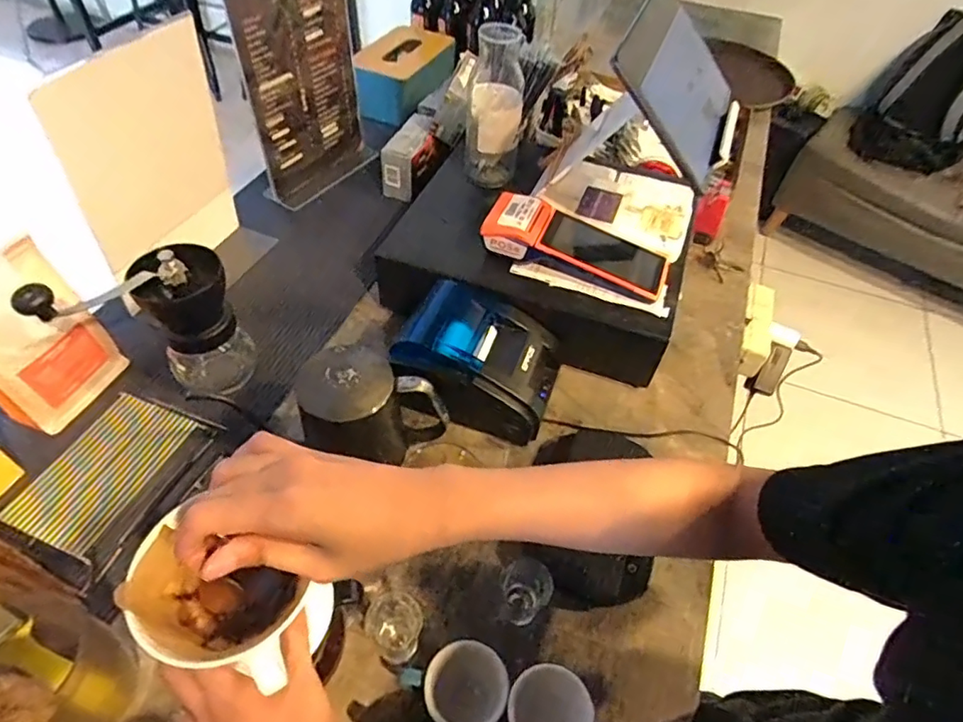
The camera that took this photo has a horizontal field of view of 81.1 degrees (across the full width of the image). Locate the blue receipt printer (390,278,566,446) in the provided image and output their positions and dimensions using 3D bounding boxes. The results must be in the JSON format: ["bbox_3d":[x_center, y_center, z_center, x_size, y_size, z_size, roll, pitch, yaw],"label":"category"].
[{"bbox_3d":[-0.004,-0.002,0.655,0.181,0.104,0.131,15,51,8],"label":"blue receipt printer"}]

